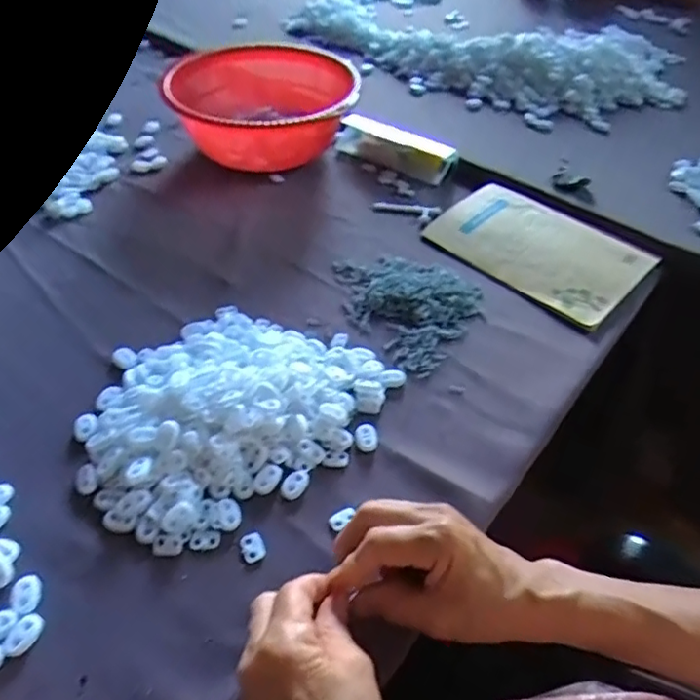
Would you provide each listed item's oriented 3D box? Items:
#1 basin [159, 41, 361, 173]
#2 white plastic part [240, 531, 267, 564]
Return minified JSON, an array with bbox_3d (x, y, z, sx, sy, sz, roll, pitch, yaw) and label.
[{"bbox_3d":[-0.109,-0.314,0.747,0.226,0.093,0.264,2,45,0],"label":"basin"},{"bbox_3d":[-0.064,0.130,0.384,0.015,0.004,0.020,-19,49,-20],"label":"white plastic part"}]

